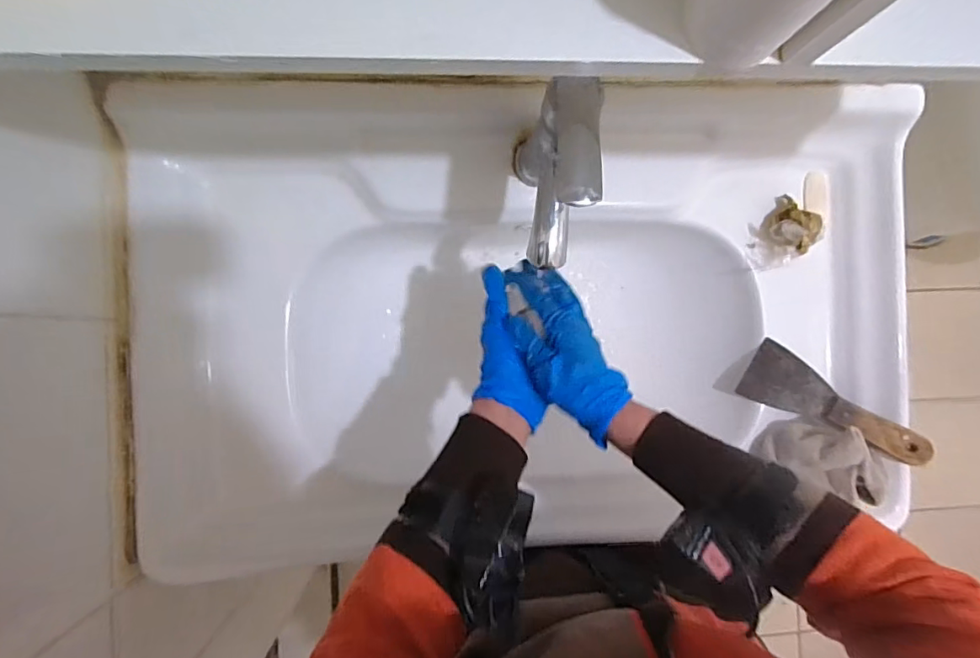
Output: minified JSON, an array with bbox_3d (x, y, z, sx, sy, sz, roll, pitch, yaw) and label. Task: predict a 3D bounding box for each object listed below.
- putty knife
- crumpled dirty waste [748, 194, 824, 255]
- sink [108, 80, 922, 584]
[{"bbox_3d":[0.379,0.095,0.570,0.192,0.020,0.068,37,103,19],"label":"putty knife"},{"bbox_3d":[0.334,-0.114,0.563,0.057,0.037,0.058,0,89,-4],"label":"crumpled dirty waste"},{"bbox_3d":[0.042,-0.007,0.599,0.800,0.168,0.463,-2,90,-4],"label":"sink"}]

